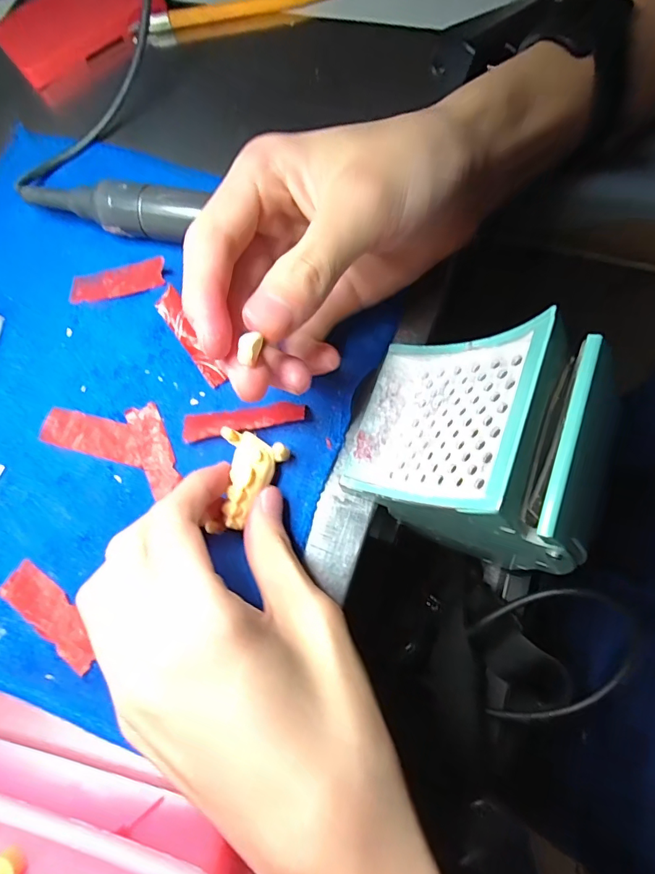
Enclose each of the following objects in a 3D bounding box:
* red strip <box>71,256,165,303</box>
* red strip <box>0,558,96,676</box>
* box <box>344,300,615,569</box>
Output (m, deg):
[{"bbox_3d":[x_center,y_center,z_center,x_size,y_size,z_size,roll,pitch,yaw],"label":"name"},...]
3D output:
[{"bbox_3d":[-0.115,-0.085,0.257,0.057,0.004,0.016,-6,72,15],"label":"red strip"},{"bbox_3d":[-0.124,0.080,0.213,0.058,0.004,0.019,32,72,17],"label":"red strip"},{"bbox_3d":[0.053,-0.004,0.192,0.082,0.067,0.079,18,77,11],"label":"box"}]

